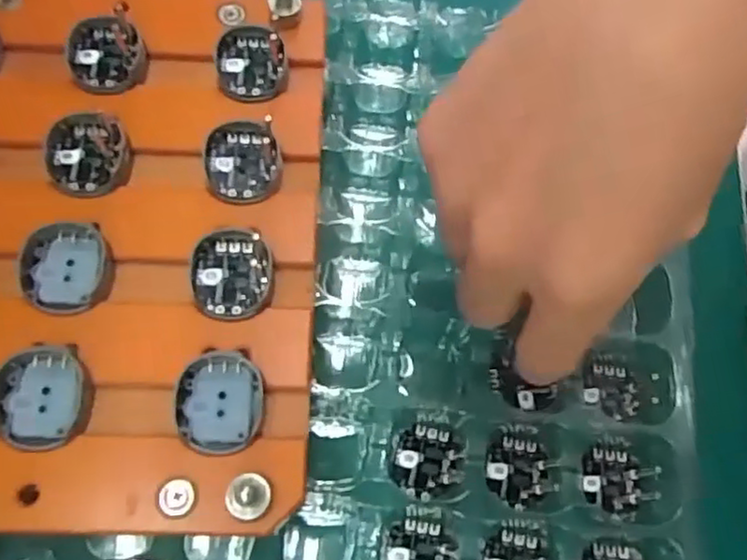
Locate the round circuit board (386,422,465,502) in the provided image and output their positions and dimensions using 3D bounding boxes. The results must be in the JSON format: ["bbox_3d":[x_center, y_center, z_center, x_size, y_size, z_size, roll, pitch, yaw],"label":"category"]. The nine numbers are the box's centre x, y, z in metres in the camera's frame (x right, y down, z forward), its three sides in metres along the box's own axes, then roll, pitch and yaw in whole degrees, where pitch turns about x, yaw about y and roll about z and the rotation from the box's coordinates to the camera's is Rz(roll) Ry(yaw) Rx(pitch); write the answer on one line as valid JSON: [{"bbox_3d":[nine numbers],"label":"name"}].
[{"bbox_3d":[0.018,0.063,0.235,0.026,0.004,0.025,-3,67,-5],"label":"round circuit board"}]

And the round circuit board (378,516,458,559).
[{"bbox_3d":[0.015,0.092,0.224,0.025,0.004,0.025,1,67,-3],"label":"round circuit board"}]

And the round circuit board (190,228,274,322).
[{"bbox_3d":[-0.045,-0.002,0.215,0.025,0.004,0.029,-7,68,-6],"label":"round circuit board"}]

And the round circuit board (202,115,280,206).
[{"bbox_3d":[-0.044,-0.040,0.229,0.024,0.005,0.031,-4,67,-5],"label":"round circuit board"}]

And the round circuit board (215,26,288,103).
[{"bbox_3d":[-0.044,-0.078,0.242,0.024,0.005,0.028,-6,67,-6],"label":"round circuit board"}]

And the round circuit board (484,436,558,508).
[{"bbox_3d":[0.051,0.066,0.236,0.022,0.004,0.024,1,67,-3],"label":"round circuit board"}]

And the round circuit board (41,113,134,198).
[{"bbox_3d":[-0.095,-0.042,0.225,0.026,0.006,0.029,-17,69,-10],"label":"round circuit board"}]

